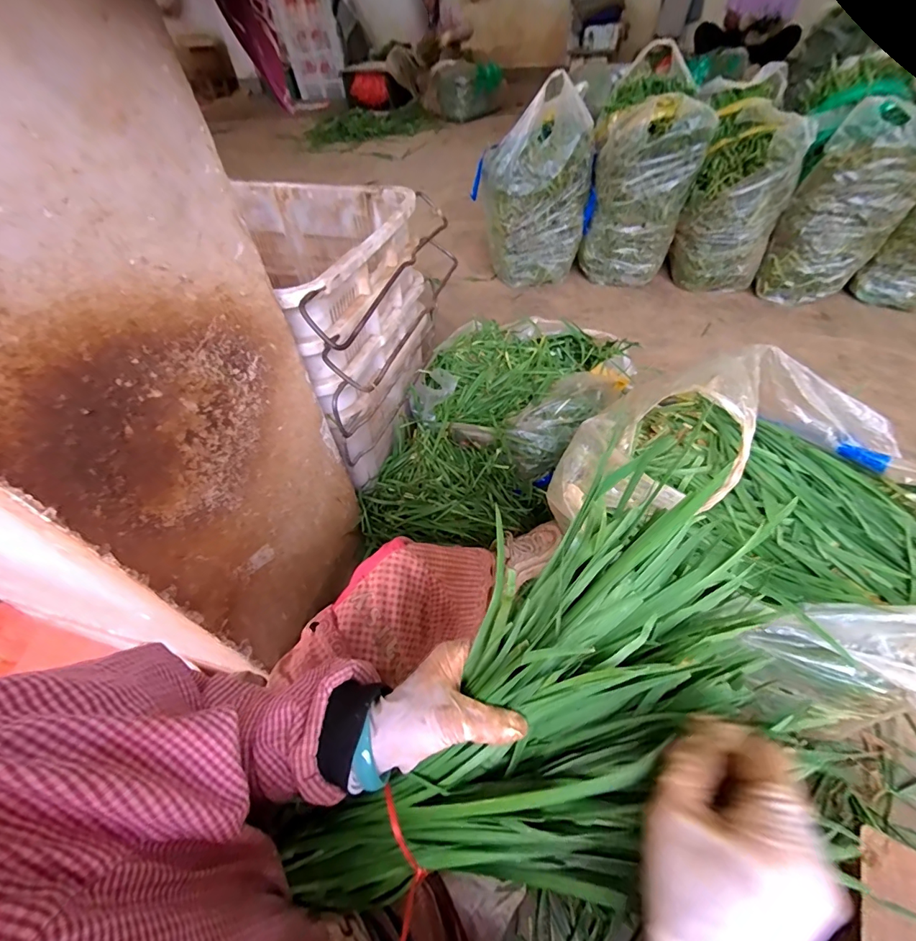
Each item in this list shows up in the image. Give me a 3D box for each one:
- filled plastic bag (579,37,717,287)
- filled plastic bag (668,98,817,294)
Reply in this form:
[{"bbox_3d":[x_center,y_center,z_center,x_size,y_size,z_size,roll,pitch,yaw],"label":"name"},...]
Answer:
[{"bbox_3d":[0.600,-0.987,1.439,0.286,0.567,0.384,5,52,8],"label":"filled plastic bag"},{"bbox_3d":[0.885,-0.842,1.365,0.265,0.466,0.266,23,56,21],"label":"filled plastic bag"}]

